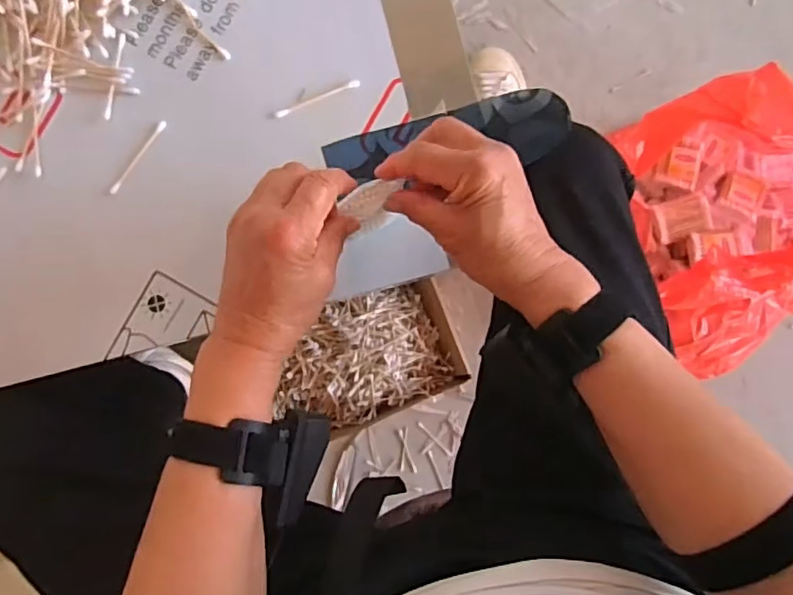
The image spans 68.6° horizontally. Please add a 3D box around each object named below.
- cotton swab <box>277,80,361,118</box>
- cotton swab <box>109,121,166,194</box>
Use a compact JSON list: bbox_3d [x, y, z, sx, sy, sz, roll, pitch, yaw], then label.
[{"bbox_3d":[-0.063,-0.160,0.468,0.072,0.004,0.006,-23,89,0],"label":"cotton swab"},{"bbox_3d":[-0.210,-0.114,0.471,0.007,0.004,0.071,35,90,1],"label":"cotton swab"}]

